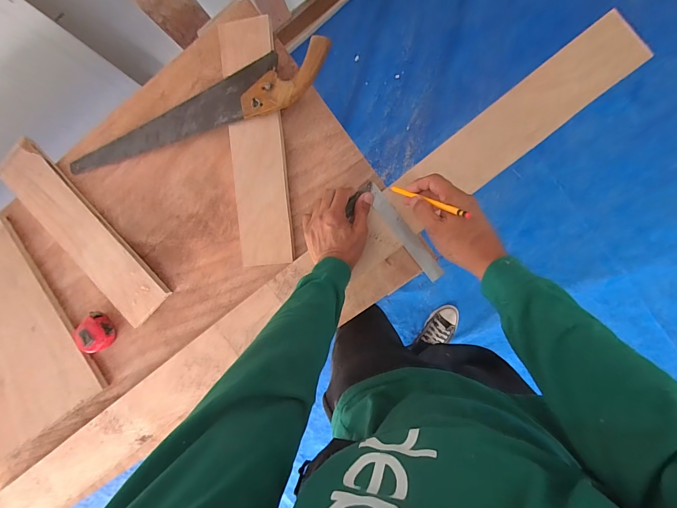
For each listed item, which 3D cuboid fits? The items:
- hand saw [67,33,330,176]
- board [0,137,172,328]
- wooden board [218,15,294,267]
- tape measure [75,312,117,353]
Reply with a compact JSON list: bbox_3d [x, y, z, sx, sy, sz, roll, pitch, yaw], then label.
[{"bbox_3d":[-0.271,-0.266,0.618,0.532,0.036,0.094,-12,89,9],"label":"hand saw"},{"bbox_3d":[-0.507,-0.037,0.660,0.110,0.017,0.415,-43,88,5],"label":"board"},{"bbox_3d":[-0.150,-0.197,0.611,0.097,0.019,0.431,-5,92,10],"label":"wooden board"},{"bbox_3d":[-0.475,0.157,0.654,0.063,0.042,0.073,25,95,7],"label":"tape measure"}]

